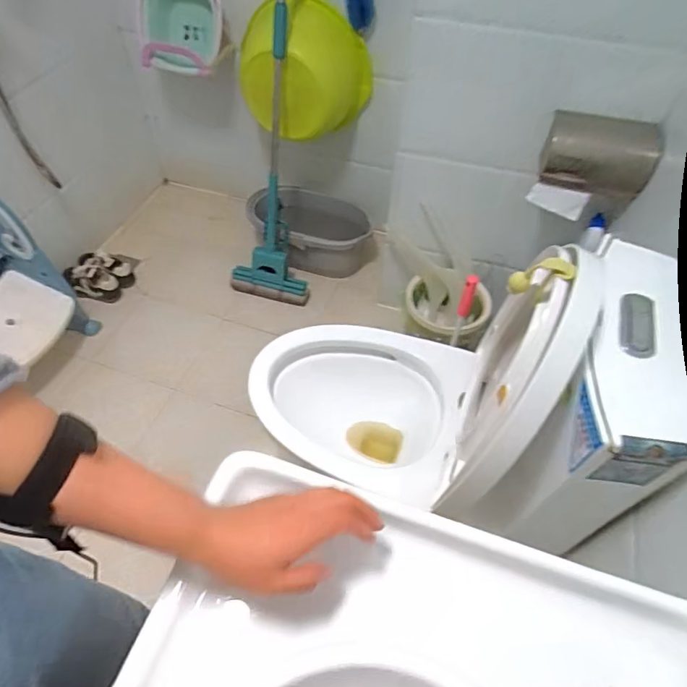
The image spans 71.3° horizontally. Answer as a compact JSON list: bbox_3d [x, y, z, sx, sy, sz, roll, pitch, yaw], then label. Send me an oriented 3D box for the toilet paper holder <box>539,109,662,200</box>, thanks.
[{"bbox_3d":[0.566,-0.422,1.067,0.230,0.124,0.143,21,55,13],"label":"toilet paper holder"}]

